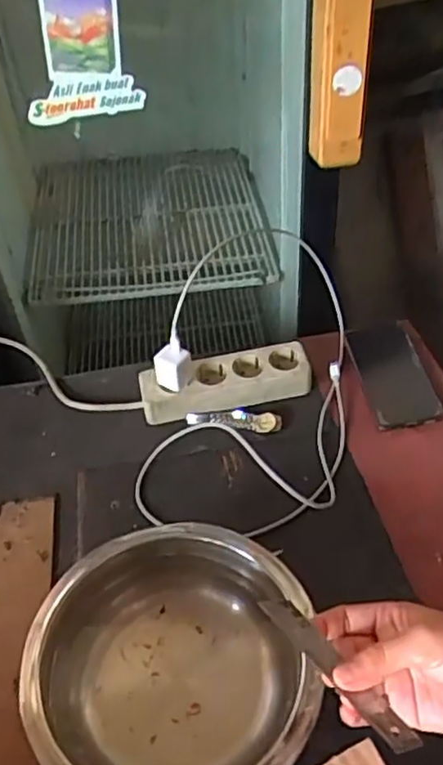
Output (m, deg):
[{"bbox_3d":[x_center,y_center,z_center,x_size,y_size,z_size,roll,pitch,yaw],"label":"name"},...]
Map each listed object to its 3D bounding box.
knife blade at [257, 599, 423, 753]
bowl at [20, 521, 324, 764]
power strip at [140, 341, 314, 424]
[{"bbox_3d":[0.063,0.154,0.350,0.016,0.004,0.103,-40,76,-18],"label":"knife blade"},{"bbox_3d":[-0.038,0.227,0.521,0.209,0.070,0.220,-1,44,1],"label":"bowl"},{"bbox_3d":[0.007,0.001,0.780,0.203,0.042,0.060,-11,45,-8],"label":"power strip"}]

